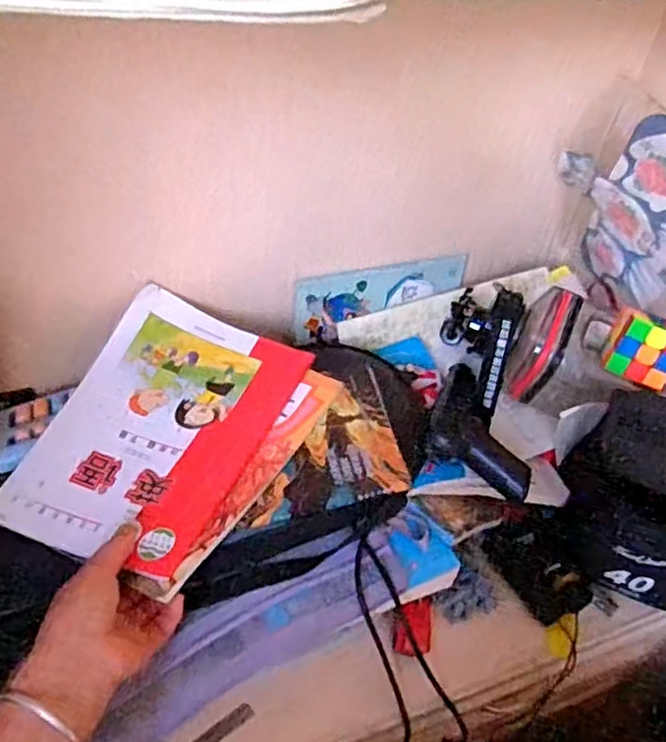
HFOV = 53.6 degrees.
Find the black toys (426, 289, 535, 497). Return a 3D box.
[{"bbox_3d":[0.151,0.006,0.649,0.094,0.082,0.241,13,45,5],"label":"black toys"}]

